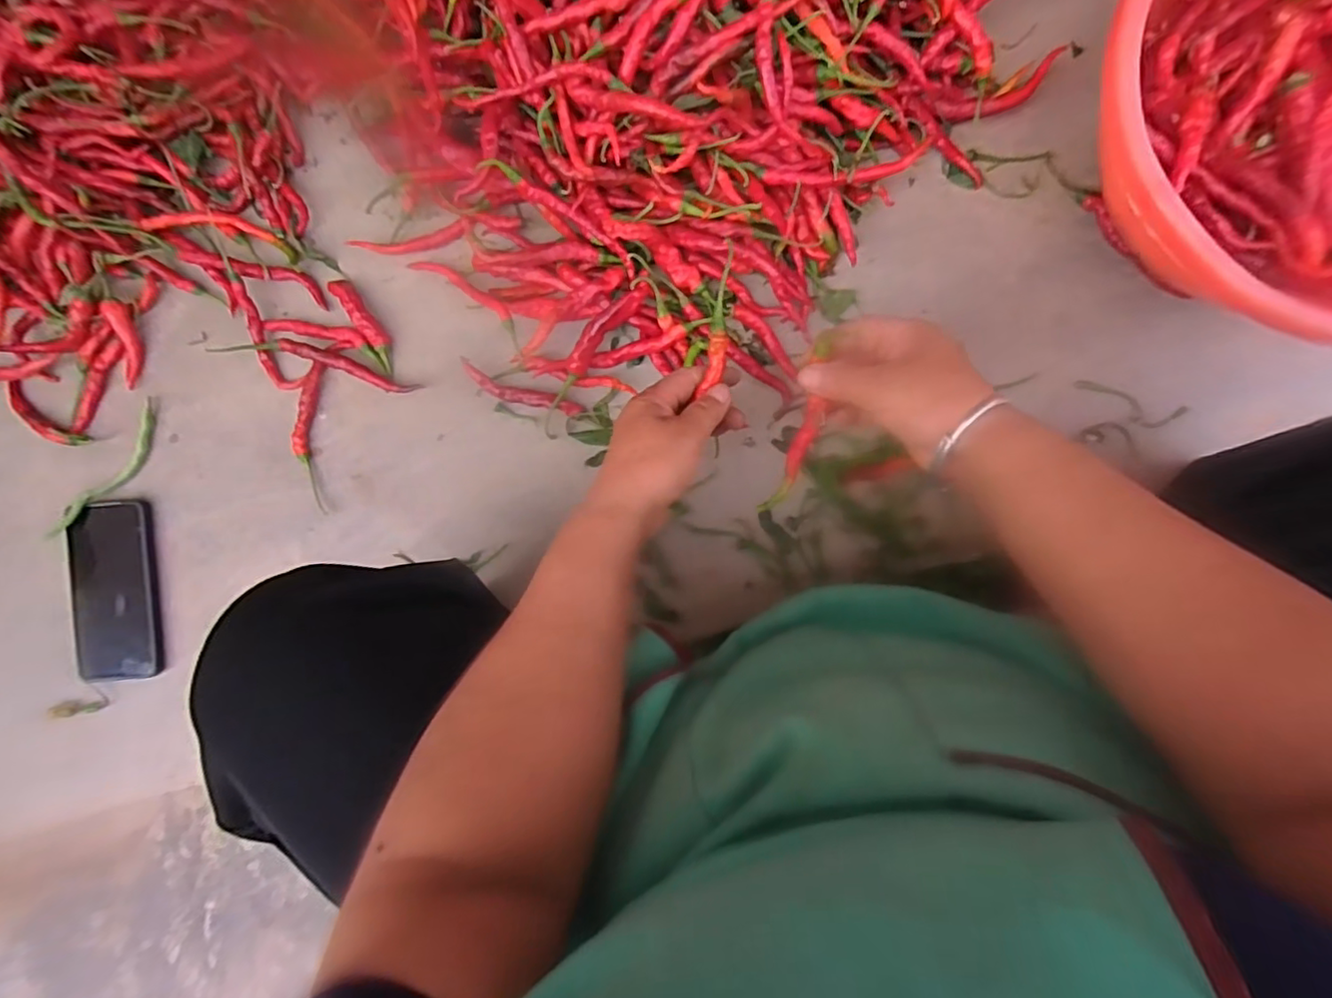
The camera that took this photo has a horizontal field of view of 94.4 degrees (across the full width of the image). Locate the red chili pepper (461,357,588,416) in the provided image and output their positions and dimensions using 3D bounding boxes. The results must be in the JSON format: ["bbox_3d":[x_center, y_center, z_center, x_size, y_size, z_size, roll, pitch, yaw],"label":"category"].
[{"bbox_3d":[-0.124,-0.090,0.529,0.110,0.013,0.019,21,90,6],"label":"red chili pepper"}]

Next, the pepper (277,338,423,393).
[{"bbox_3d":[-0.276,-0.115,0.540,0.118,0.025,0.014,22,90,6],"label":"pepper"}]

